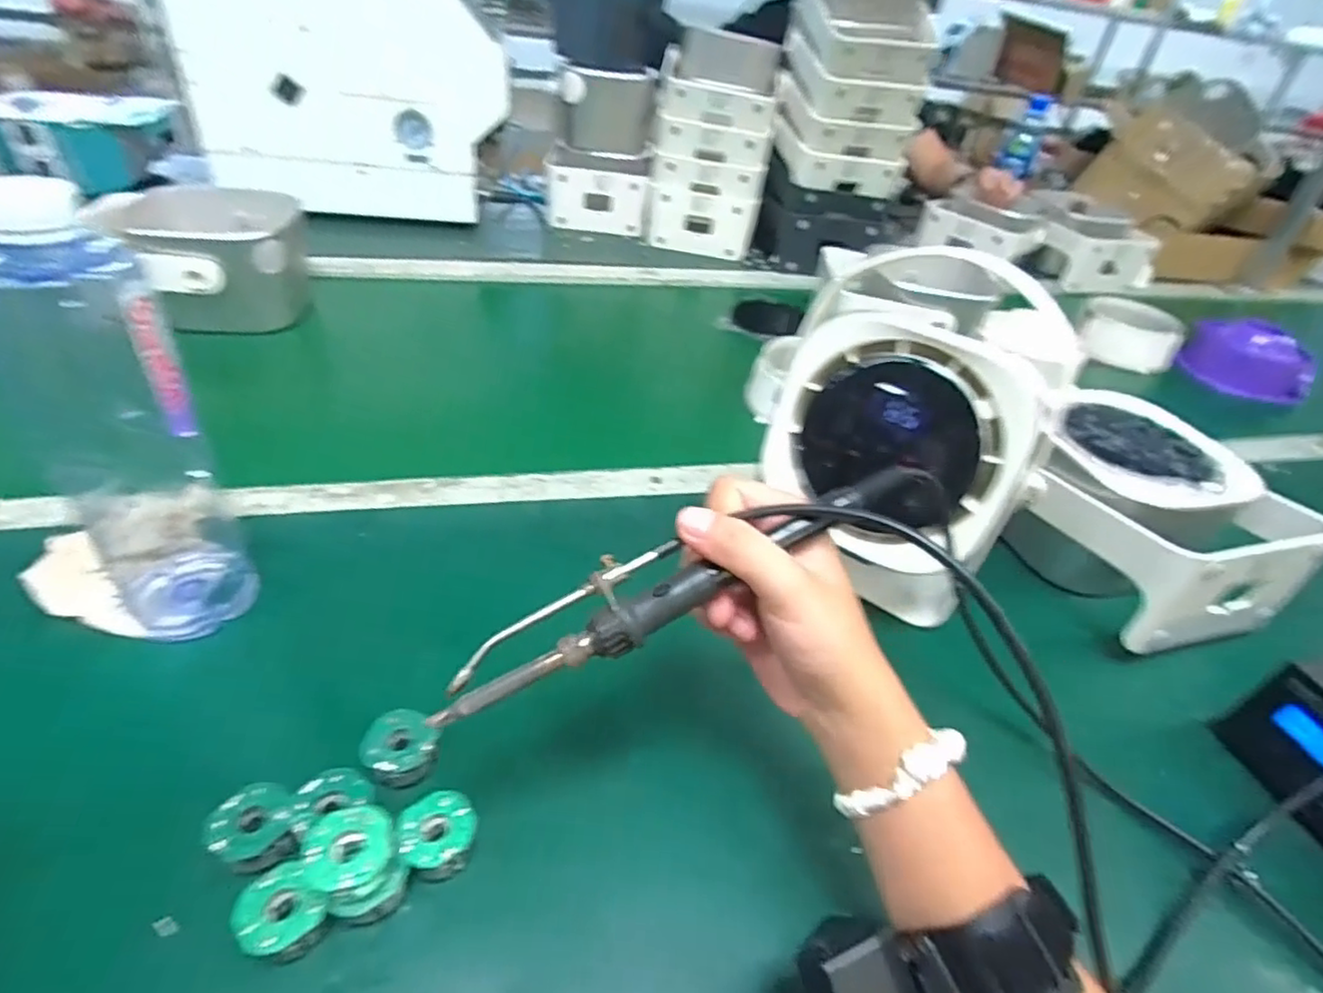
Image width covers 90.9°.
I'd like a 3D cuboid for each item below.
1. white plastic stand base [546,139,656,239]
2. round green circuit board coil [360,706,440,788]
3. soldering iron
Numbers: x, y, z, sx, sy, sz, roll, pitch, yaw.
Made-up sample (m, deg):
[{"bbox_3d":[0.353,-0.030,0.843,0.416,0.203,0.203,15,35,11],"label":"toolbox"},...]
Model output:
[{"bbox_3d":[-0.097,-0.468,0.998,0.153,0.094,0.112,4,39,-4],"label":"white plastic stand base"},{"bbox_3d":[-0.128,0.124,0.322,0.035,0.020,0.034,5,39,-4],"label":"round green circuit board coil"},{"bbox_3d":[0.009,0.031,0.261,0.210,0.018,0.030,-25,46,-10],"label":"soldering iron"}]

